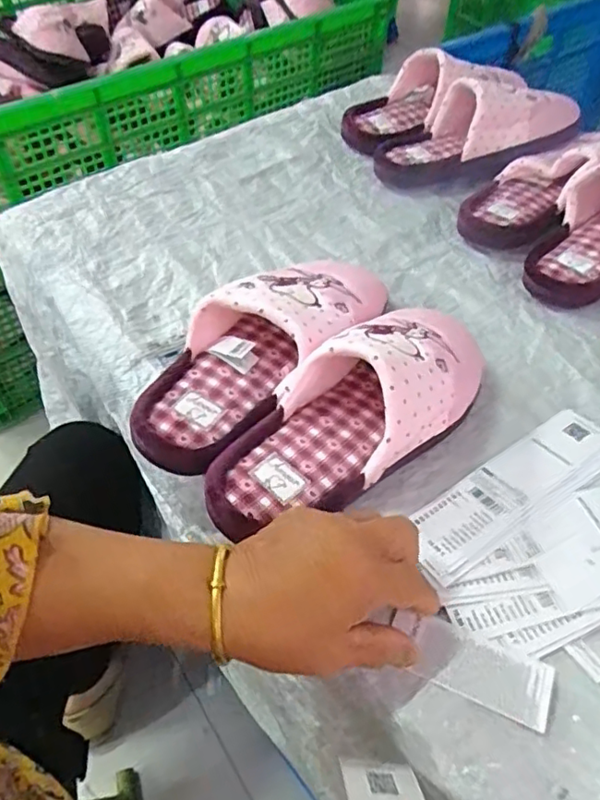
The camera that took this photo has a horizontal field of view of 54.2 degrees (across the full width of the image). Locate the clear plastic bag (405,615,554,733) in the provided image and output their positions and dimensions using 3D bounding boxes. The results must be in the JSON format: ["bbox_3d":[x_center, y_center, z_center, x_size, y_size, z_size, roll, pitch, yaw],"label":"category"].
[{"bbox_3d":[0.107,0.159,0.346,0.079,0.004,0.037,20,49,14],"label":"clear plastic bag"}]

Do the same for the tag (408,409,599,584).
[{"bbox_3d":[0.155,0.061,0.433,0.197,0.005,0.047,-28,51,-26],"label":"tag"}]

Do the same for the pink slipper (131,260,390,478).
[{"bbox_3d":[-0.028,-0.051,0.470,0.101,0.058,0.259,35,56,23],"label":"pink slipper"}]

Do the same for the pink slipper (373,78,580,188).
[{"bbox_3d":[0.206,-0.324,0.683,0.247,0.070,0.108,-18,51,2],"label":"pink slipper"}]

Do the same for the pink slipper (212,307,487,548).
[{"bbox_3d":[0.035,-0.005,0.425,0.251,0.072,0.116,-30,58,-25],"label":"pink slipper"}]

